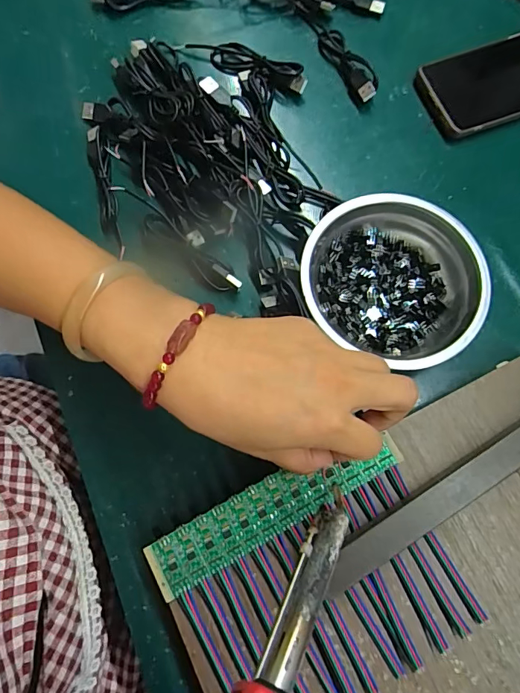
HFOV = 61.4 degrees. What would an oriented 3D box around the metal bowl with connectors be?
[{"bbox_3d":[0.094,-0.045,0.321,0.129,0.039,0.121,33,79,8],"label":"metal bowl with connectors"}]

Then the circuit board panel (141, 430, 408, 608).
[{"bbox_3d":[0.012,0.099,0.269,0.163,0.004,0.035,-24,77,-7],"label":"circuit board panel"}]

